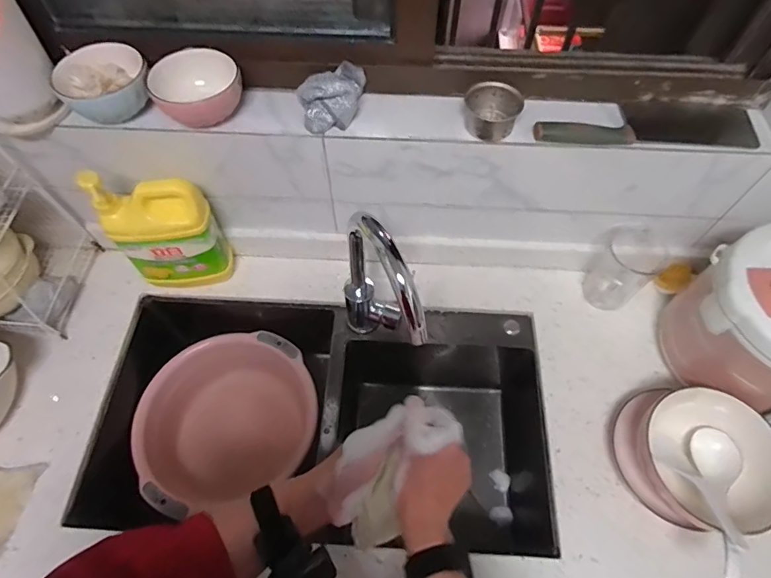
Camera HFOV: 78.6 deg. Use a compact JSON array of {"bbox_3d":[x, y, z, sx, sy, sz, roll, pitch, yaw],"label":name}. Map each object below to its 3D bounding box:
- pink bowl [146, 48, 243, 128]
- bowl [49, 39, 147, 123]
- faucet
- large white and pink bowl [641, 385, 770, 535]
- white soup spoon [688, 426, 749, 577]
[{"bbox_3d":[-0.249,-0.264,0.625,0.112,0.052,0.094,-21,63,-11],"label":"pink bowl"},{"bbox_3d":[-0.371,-0.272,0.624,0.107,0.051,0.096,-29,65,-15],"label":"bowl"},{"bbox_3d":[-0.010,0.034,0.646,0.057,0.312,0.186,-17,62,-9],"label":"faucet"},{"bbox_3d":[0.429,0.228,0.633,0.168,0.081,0.175,0,61,0],"label":"large white and pink bowl"},{"bbox_3d":[0.422,0.262,0.593,0.064,0.046,0.209,25,36,14],"label":"white soup spoon"}]

